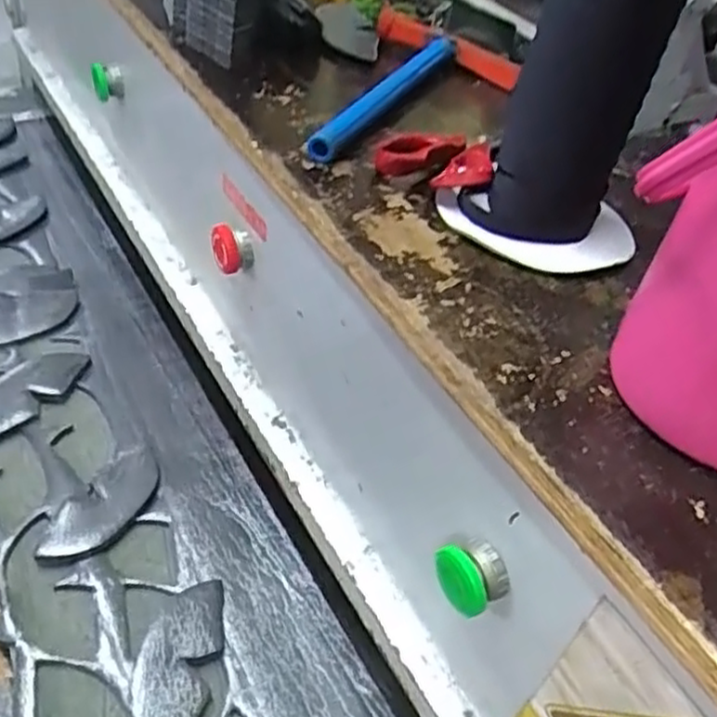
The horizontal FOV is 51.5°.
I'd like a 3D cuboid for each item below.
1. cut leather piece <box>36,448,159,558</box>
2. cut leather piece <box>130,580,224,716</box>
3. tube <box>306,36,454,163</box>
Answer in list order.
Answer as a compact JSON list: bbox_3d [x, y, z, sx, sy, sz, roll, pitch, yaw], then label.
[{"bbox_3d":[-0.222,0.128,0.654,0.059,0.009,0.129,25,44,20],"label":"cut leather piece"},{"bbox_3d":[-0.134,0.227,0.553,0.054,0.018,0.135,9,41,3],"label":"cut leather piece"},{"bbox_3d":[0.025,-0.214,0.592,0.016,0.017,0.256,25,48,12],"label":"tube"}]

